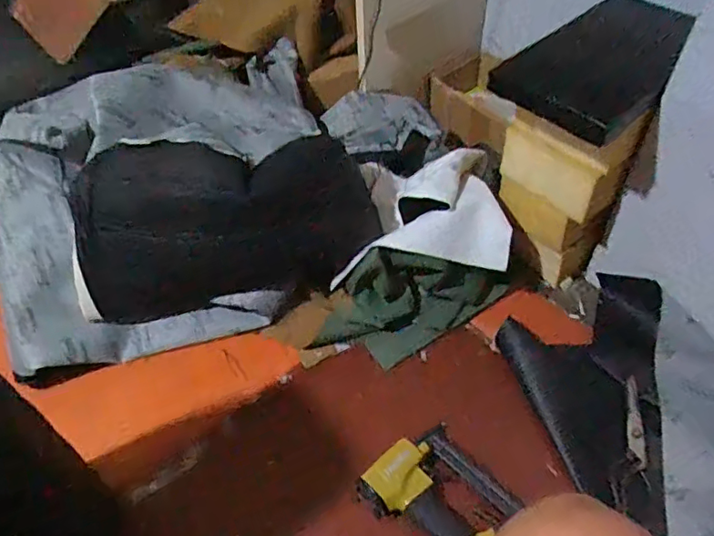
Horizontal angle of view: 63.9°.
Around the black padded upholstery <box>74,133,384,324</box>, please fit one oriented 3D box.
[{"bbox_3d":[-0.200,-0.067,0.868,0.411,0.260,0.077,-8,17,-7],"label":"black padded upholstery"}]

